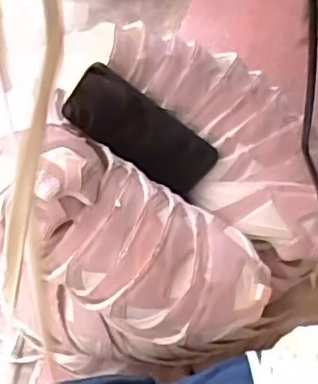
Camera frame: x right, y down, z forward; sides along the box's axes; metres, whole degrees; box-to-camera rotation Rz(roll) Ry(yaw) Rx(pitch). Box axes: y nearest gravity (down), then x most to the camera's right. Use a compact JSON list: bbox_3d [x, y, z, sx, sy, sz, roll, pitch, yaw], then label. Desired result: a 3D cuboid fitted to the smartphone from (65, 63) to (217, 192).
[{"bbox_3d":[-0.023,-0.063,0.646,0.165,0.083,0.016,39,38,-6],"label":"smartphone"}]

